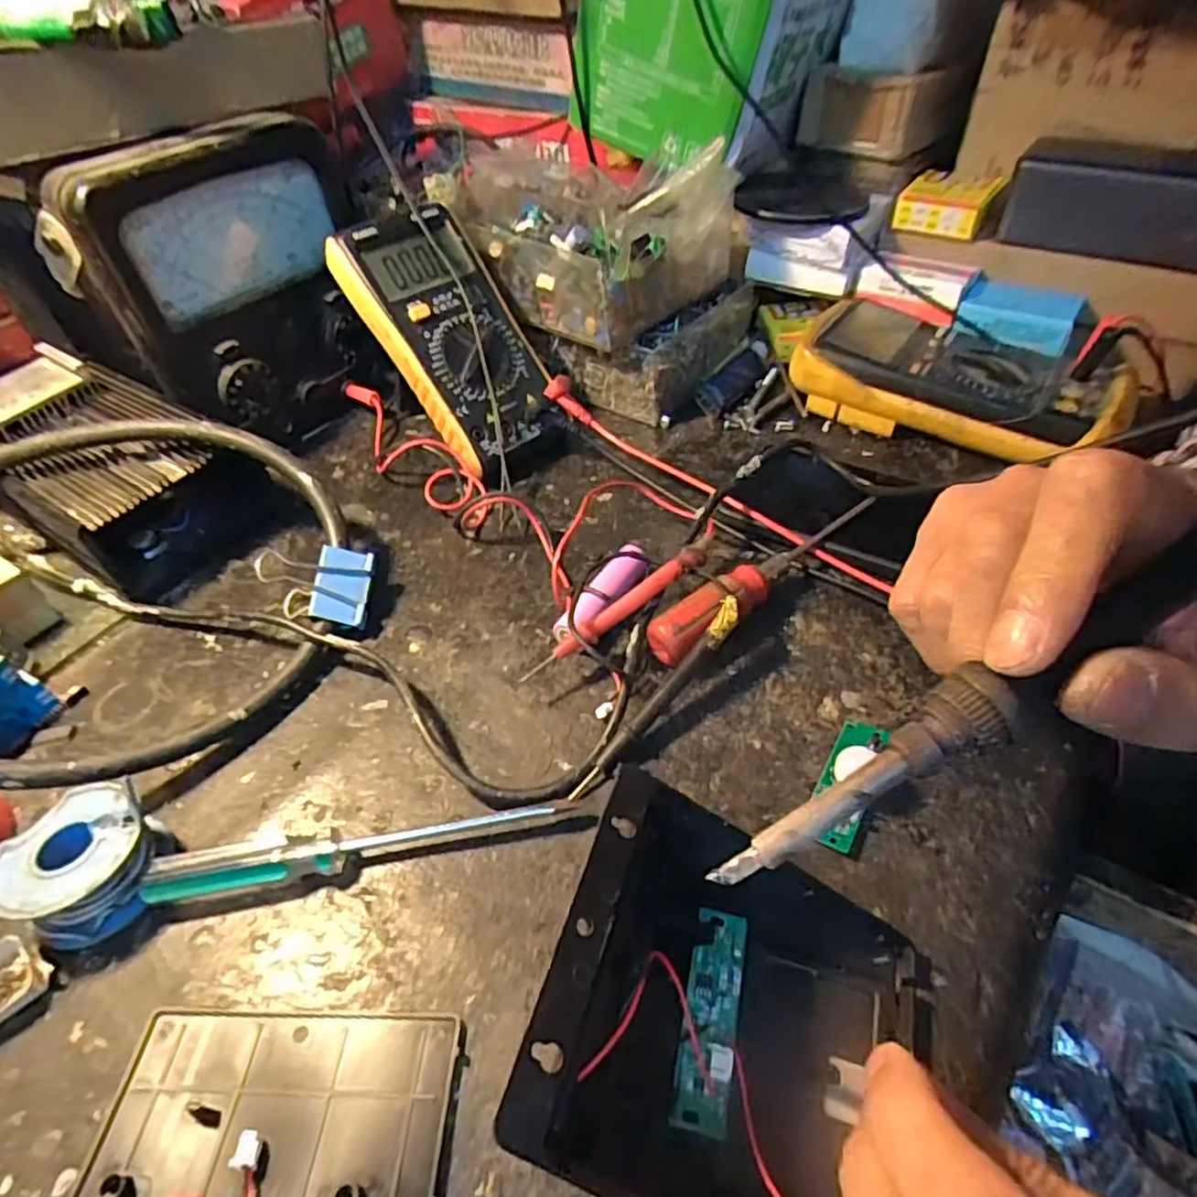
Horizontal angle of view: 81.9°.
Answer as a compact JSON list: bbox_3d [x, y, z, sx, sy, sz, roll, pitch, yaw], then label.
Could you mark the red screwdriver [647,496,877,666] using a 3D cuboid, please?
[{"bbox_3d":[0.086,-0.011,0.348,0.150,0.026,0.025,-34,52,-25],"label":"red screwdriver"}]

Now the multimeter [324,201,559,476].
[{"bbox_3d":[-0.088,-0.164,0.436,0.086,0.024,0.170,-34,93,-24],"label":"multimeter"}]

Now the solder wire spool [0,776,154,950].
[{"bbox_3d":[-0.197,0.101,0.266,0.048,0.028,0.051,-3,46,3],"label":"solder wire spool"}]

